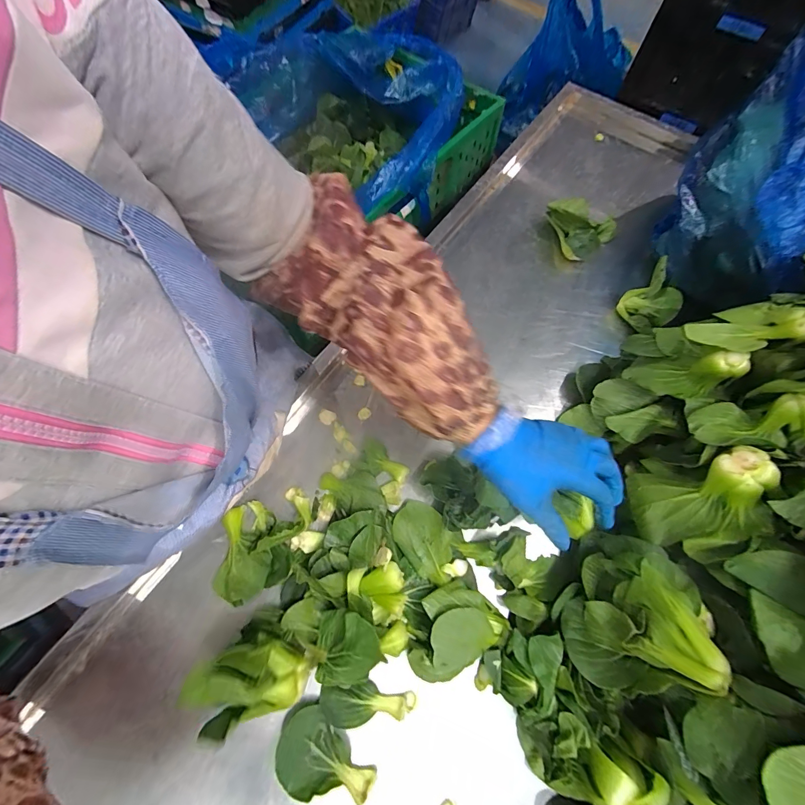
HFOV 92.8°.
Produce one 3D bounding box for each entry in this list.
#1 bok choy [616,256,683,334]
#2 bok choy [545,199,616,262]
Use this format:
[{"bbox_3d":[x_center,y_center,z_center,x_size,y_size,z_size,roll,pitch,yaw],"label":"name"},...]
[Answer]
[{"bbox_3d":[0.328,-0.131,0.508,0.038,0.079,0.064,-28,71,-12],"label":"bok choy"},{"bbox_3d":[0.251,-0.247,0.550,0.103,0.063,0.075,25,69,9],"label":"bok choy"}]

